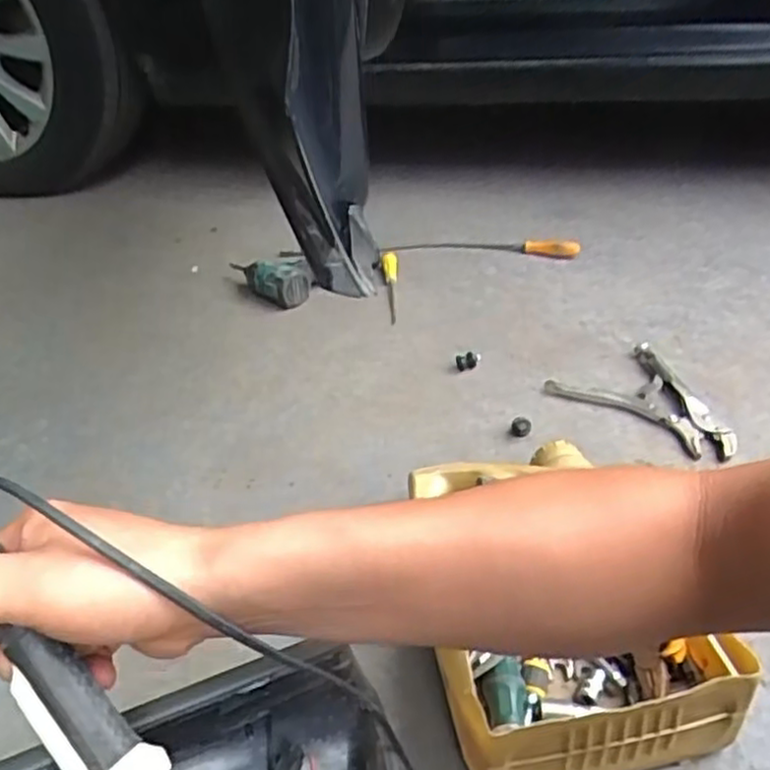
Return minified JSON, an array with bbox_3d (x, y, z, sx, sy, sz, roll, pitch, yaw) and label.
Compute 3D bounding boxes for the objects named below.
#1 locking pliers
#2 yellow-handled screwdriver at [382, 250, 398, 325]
[{"bbox_3d":[0.329,0.020,0.858,0.160,0.016,0.207,-24,41,-26],"label":"locking pliers"},{"bbox_3d":[0.009,-0.163,1.141,0.023,0.017,0.198,-3,36,1],"label":"yellow-handled screwdriver"}]

